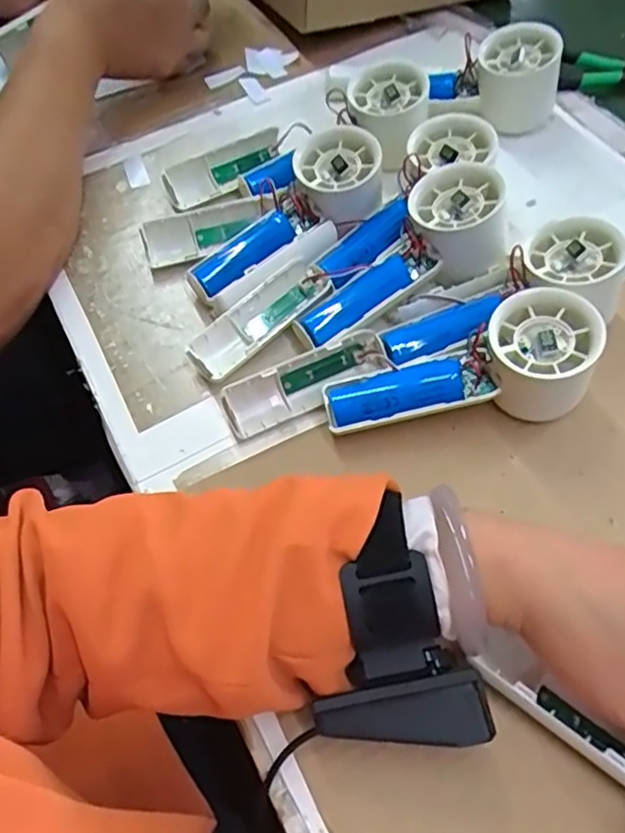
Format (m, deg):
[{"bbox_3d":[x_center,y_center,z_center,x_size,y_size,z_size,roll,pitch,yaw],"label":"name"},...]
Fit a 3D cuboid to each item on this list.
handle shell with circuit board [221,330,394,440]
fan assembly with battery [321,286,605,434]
[{"bbox_3d":[-0.004,-0.020,0.383,0.099,0.026,0.026,-23,61,-12],"label":"handle shell with circuit board"},{"bbox_3d":[0.080,-0.018,0.357,0.141,0.057,0.055,-17,60,-8],"label":"fan assembly with battery"}]

